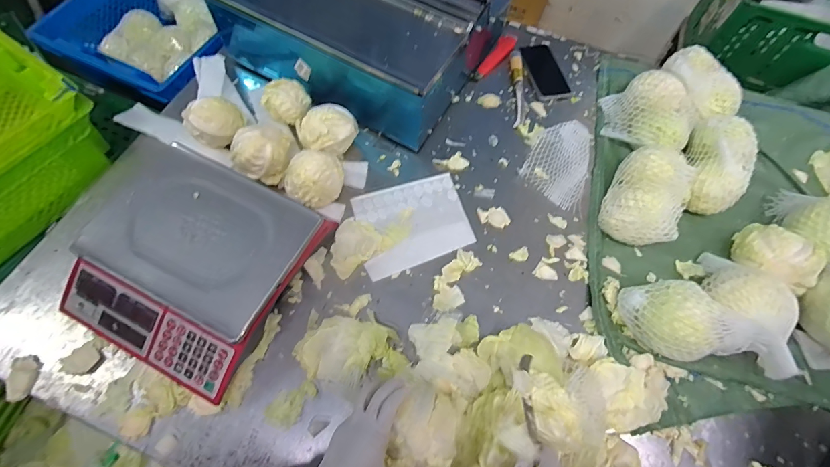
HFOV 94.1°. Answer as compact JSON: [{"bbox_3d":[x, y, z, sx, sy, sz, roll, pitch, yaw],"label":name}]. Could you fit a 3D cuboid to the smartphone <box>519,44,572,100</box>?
[{"bbox_3d":[0.293,-0.372,0.884,0.080,0.008,0.161,-10,66,-6],"label":"smartphone"}]

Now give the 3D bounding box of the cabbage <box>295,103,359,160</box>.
[{"bbox_3d":[-0.168,-0.196,0.746,0.104,0.083,0.094,-38,72,-17],"label":"cabbage"}]

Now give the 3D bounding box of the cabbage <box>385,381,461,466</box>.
[{"bbox_3d":[0.014,0.248,0.486,0.073,0.077,0.106,18,66,6],"label":"cabbage"}]

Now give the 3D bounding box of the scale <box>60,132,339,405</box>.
[{"bbox_3d":[-0.344,0.040,0.589,0.321,0.086,0.313,22,66,8],"label":"scale"}]

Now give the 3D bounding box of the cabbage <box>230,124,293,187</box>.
[{"bbox_3d":[-0.275,-0.144,0.693,0.087,0.085,0.081,1,65,-2],"label":"cabbage"}]

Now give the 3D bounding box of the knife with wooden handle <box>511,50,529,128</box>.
[{"bbox_3d":[0.234,-0.335,0.862,0.035,0.025,0.222,3,65,0],"label":"knife with wooden handle"}]

